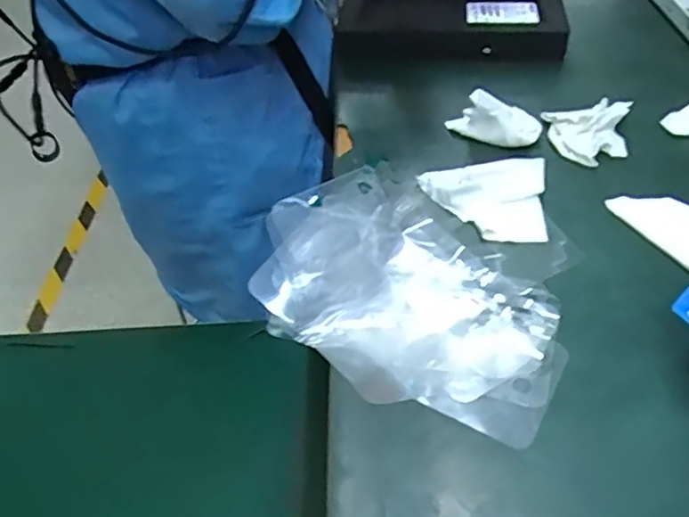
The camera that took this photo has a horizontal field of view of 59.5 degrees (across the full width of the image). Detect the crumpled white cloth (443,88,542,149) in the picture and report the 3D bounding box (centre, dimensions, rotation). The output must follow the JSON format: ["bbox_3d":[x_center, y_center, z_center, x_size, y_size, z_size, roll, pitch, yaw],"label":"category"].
[{"bbox_3d":[0.119,-0.112,0.479,0.073,0.037,0.026,10,48,11],"label":"crumpled white cloth"}]

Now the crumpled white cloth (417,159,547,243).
[{"bbox_3d":[0.103,-0.047,0.437,0.090,0.009,0.083,2,47,3],"label":"crumpled white cloth"}]

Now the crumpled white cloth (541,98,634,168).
[{"bbox_3d":[0.197,-0.103,0.478,0.062,0.017,0.062,-3,47,-1],"label":"crumpled white cloth"}]

